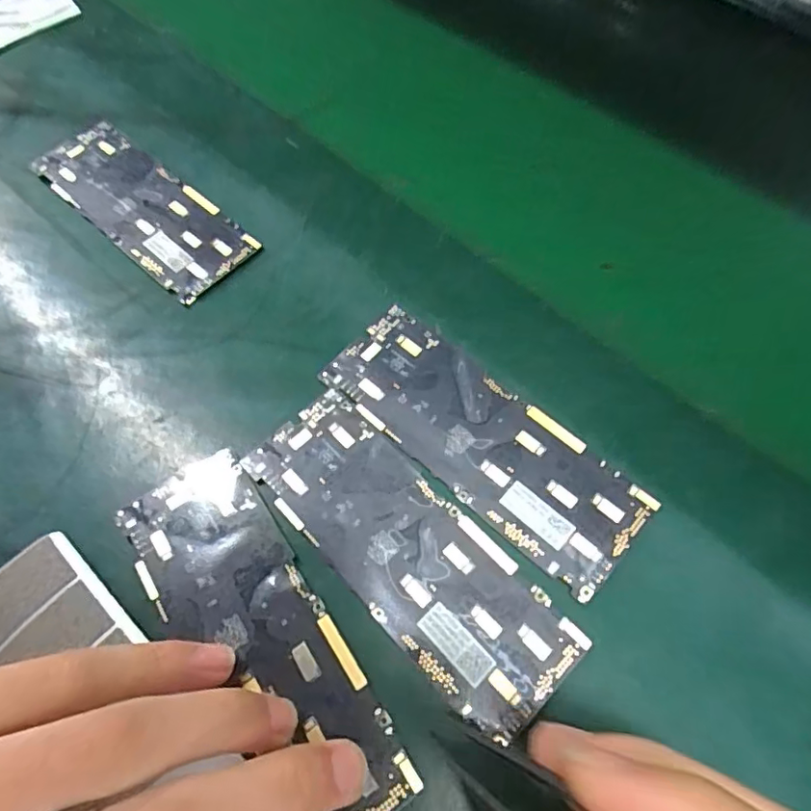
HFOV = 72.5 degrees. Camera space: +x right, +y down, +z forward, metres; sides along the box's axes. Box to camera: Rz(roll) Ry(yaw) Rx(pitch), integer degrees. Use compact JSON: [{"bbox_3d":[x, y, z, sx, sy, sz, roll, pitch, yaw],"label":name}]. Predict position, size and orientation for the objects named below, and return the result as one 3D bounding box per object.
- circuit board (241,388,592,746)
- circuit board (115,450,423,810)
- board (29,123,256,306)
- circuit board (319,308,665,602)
[{"bbox_3d":[0.000,0.047,0.185,0.045,0.004,0.124,-41,70,-17],"label":"circuit board"},{"bbox_3d":[-0.044,0.070,0.175,0.045,0.004,0.123,-39,69,-16],"label":"circuit board"},{"bbox_3d":[-0.124,-0.095,0.259,0.122,0.005,0.043,39,71,18],"label":"board"},{"bbox_3d":[0.028,0.011,0.203,0.124,0.005,0.045,40,71,18],"label":"circuit board"}]

